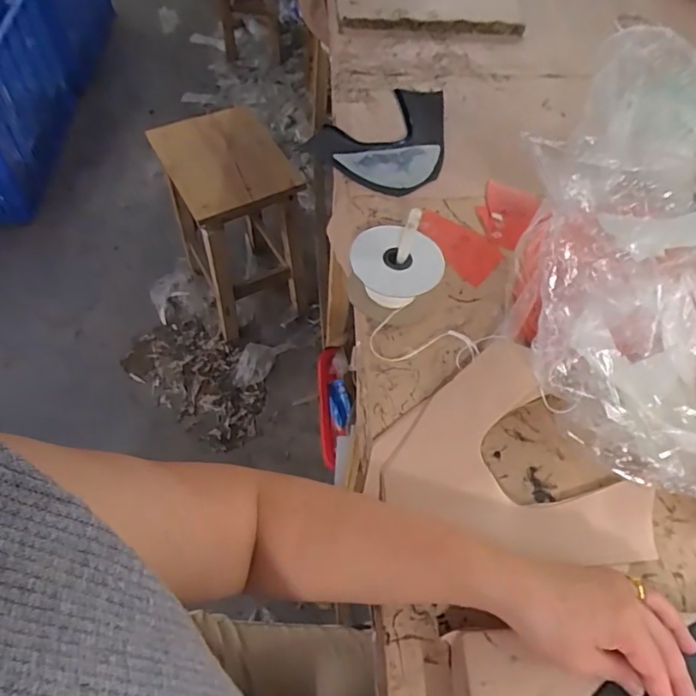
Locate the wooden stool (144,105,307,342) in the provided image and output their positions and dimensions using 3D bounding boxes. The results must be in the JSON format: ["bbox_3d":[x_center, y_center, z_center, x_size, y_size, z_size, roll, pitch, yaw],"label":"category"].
[{"bbox_3d":[-0.270,-0.285,1.321,0.238,0.433,0.285,-21,60,-16],"label":"wooden stool"}]

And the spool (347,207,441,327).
[{"bbox_3d":[0.048,-0.078,0.552,0.086,0.072,0.088,0,57,0],"label":"spool"}]

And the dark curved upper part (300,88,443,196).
[{"bbox_3d":[0.068,-0.282,0.712,0.207,0.023,0.174,-33,62,-20],"label":"dark curved upper part"}]

